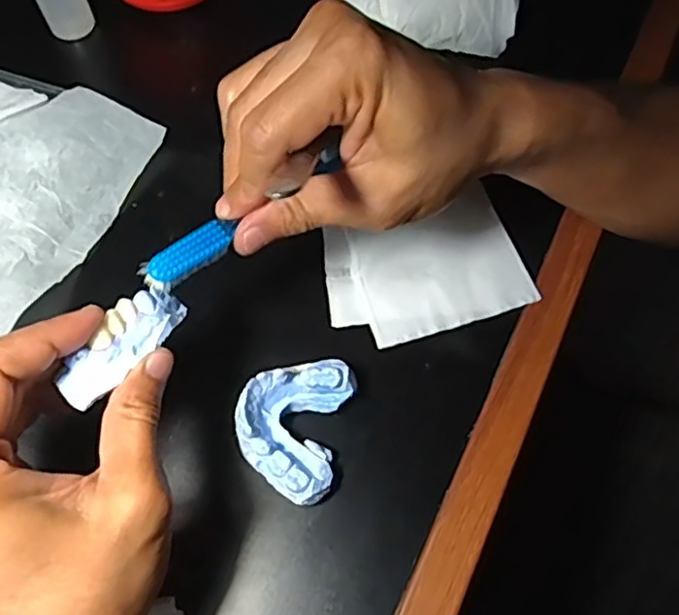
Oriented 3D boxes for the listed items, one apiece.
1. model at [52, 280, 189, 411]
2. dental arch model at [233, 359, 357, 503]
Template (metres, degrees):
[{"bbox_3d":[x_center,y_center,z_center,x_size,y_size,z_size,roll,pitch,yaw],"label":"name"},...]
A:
[{"bbox_3d":[-0.087,0.014,0.251,0.020,0.017,0.059,34,64,13],"label":"model"},{"bbox_3d":[-0.023,0.056,0.302,0.049,0.026,0.067,13,65,5],"label":"dental arch model"}]

